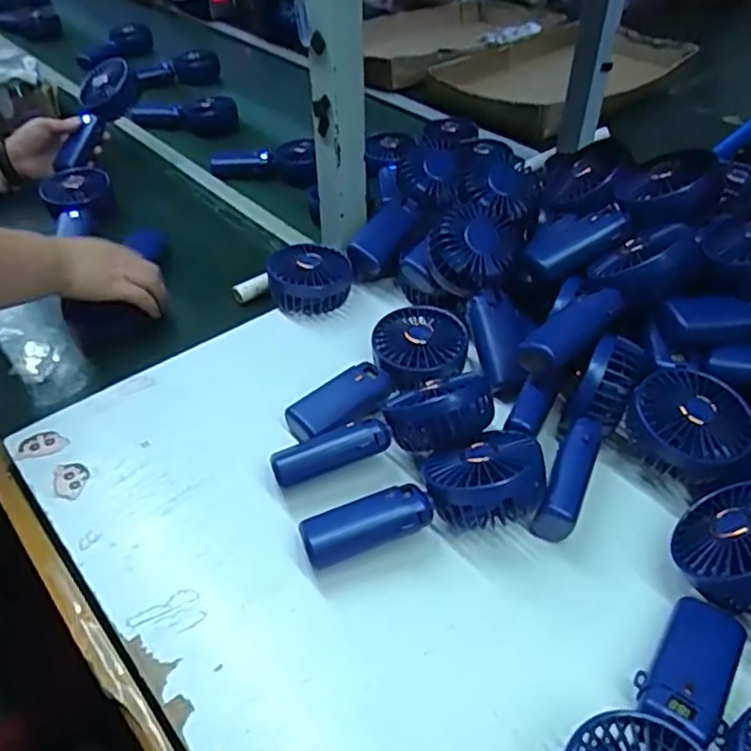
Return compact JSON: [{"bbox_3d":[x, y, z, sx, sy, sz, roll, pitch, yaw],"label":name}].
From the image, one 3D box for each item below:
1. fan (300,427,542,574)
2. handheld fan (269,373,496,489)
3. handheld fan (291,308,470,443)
[{"bbox_3d":[0.033,0.087,0.481,0.174,0.072,0.067,-10,43,-11],"label":"fan"},{"bbox_3d":[0.006,0.047,0.510,0.167,0.085,0.036,-9,43,-10],"label":"handheld fan"},{"bbox_3d":[0.014,0.003,0.589,0.085,0.048,0.189,28,49,27],"label":"handheld fan"}]

